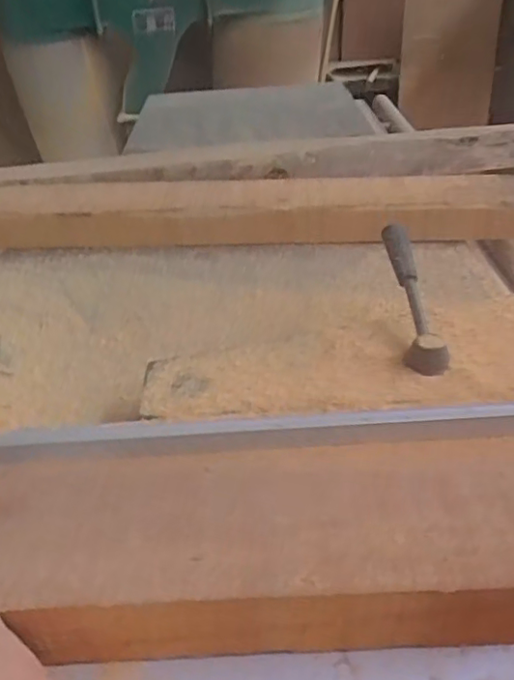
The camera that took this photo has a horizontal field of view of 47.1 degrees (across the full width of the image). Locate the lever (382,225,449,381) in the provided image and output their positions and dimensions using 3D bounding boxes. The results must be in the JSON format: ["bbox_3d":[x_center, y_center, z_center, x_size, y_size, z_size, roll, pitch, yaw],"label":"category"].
[{"bbox_3d":[0.133,-0.038,0.512,0.031,0.025,0.157,-4,54,0],"label":"lever"}]

